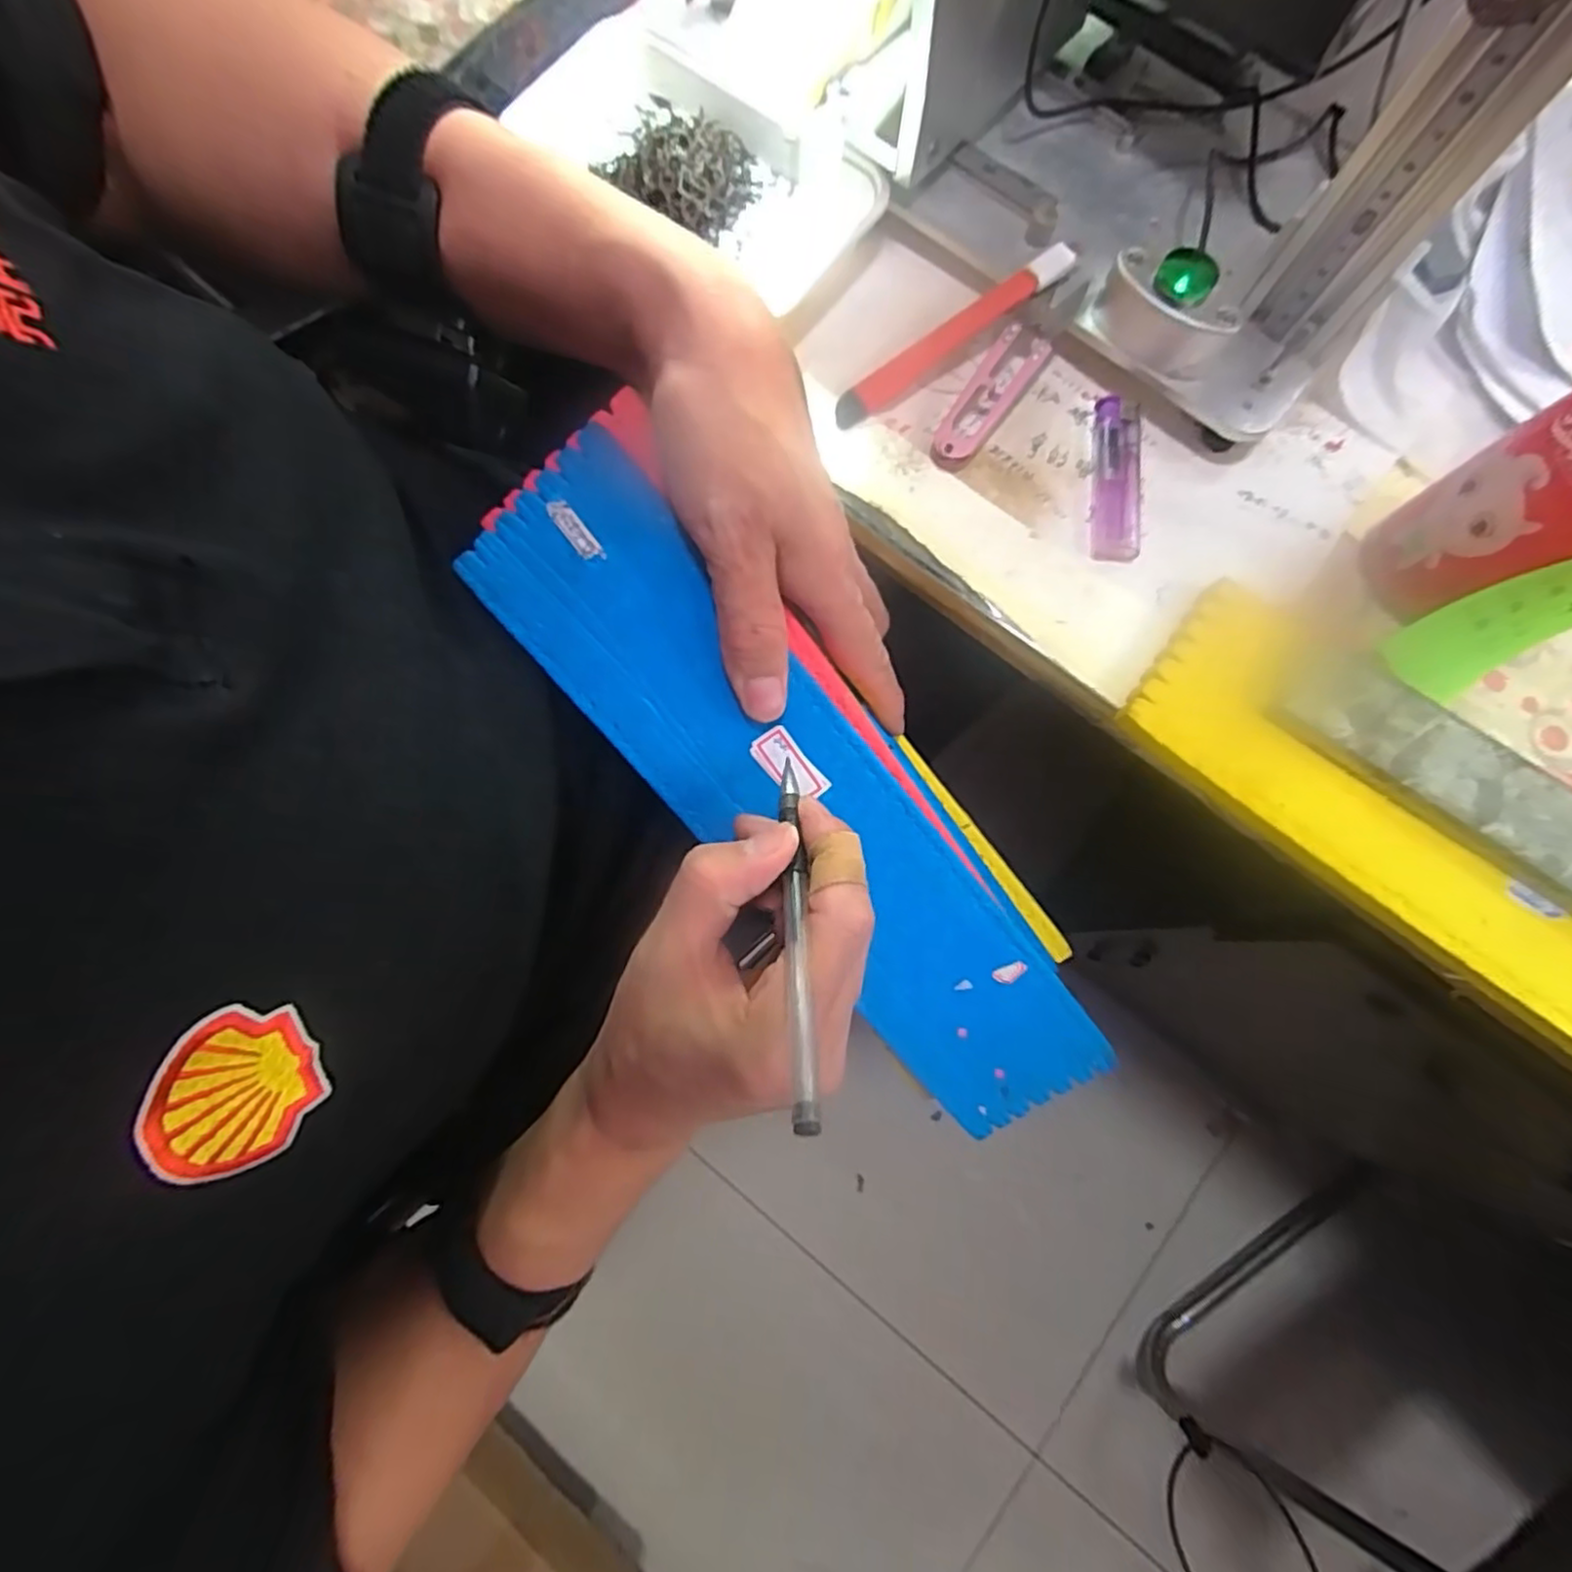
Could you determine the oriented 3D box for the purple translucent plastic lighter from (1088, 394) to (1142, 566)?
[{"bbox_3d":[0.147,-0.135,0.305,0.020,0.010,0.073,6,79,1],"label":"purple translucent plastic lighter"}]

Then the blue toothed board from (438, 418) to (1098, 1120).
[{"bbox_3d":[0.010,0.020,0.289,0.078,0.004,0.335,-38,101,13],"label":"blue toothed board"}]

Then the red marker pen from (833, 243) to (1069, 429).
[{"bbox_3d":[0.074,-0.202,0.313,0.119,0.011,0.016,-31,80,10],"label":"red marker pen"}]

